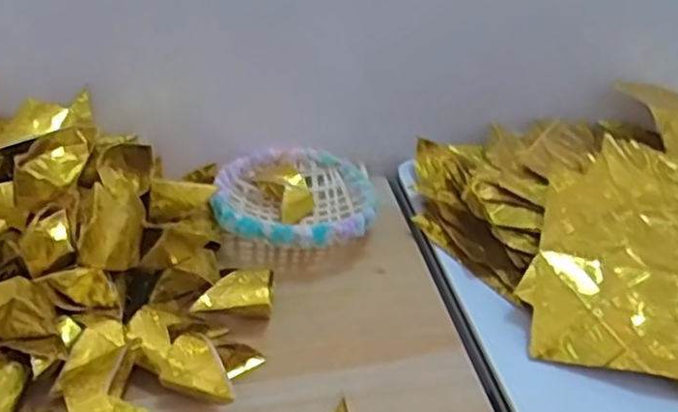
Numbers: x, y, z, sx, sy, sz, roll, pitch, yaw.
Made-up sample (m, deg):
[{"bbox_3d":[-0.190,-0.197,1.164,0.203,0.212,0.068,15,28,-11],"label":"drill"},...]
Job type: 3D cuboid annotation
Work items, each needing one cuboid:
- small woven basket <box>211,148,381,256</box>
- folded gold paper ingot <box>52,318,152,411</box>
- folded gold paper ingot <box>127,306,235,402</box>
[{"bbox_3d":[-0.032,-0.003,0.531,0.114,0.041,0.127,-1,37,-6],"label":"small woven basket"},{"bbox_3d":[-0.126,0.103,0.388,0.046,0.034,0.074,-17,42,-24],"label":"folded gold paper ingot"},{"bbox_3d":[-0.092,0.093,0.408,0.032,0.029,0.084,-26,46,-32],"label":"folded gold paper ingot"}]

